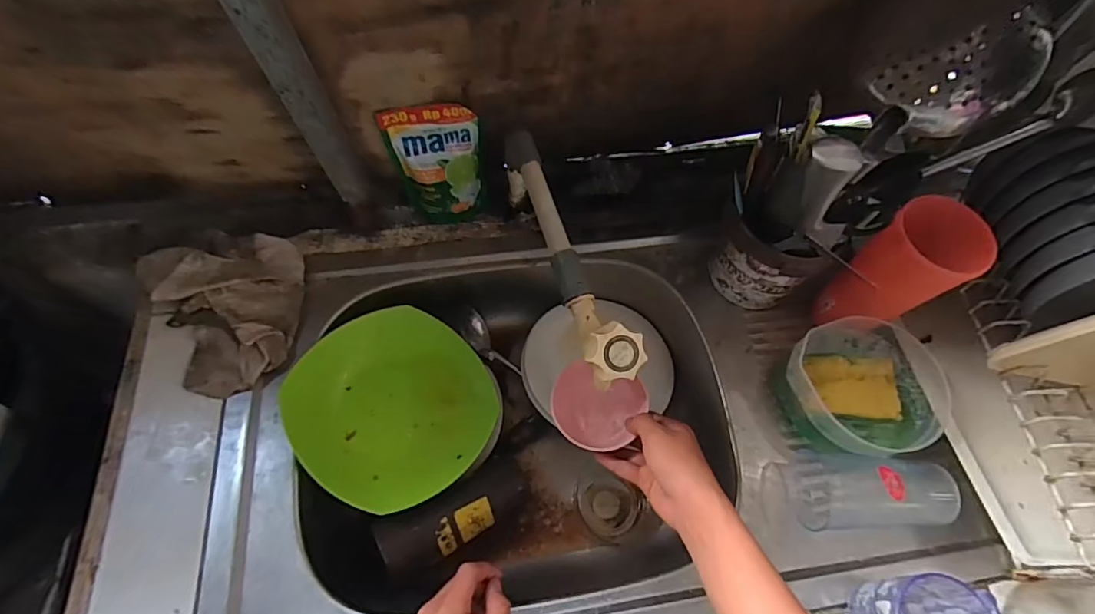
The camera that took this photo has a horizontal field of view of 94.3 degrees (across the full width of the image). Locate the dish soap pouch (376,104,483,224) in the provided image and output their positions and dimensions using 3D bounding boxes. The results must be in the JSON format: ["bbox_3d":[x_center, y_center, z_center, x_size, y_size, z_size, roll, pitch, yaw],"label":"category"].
[{"bbox_3d":[-0.129,-0.162,0.608,0.101,0.158,0.044,-11,64,-8],"label":"dish soap pouch"}]

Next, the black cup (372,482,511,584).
[{"bbox_3d":[-0.108,0.248,0.567,0.133,0.067,0.078,-25,67,-14],"label":"black cup"}]

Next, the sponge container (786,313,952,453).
[{"bbox_3d":[0.342,0.088,0.553,0.162,0.071,0.139,-4,64,-4],"label":"sponge container"}]

